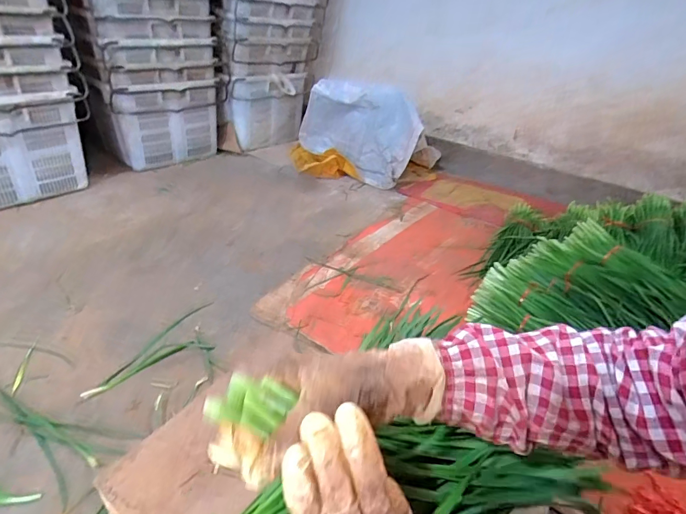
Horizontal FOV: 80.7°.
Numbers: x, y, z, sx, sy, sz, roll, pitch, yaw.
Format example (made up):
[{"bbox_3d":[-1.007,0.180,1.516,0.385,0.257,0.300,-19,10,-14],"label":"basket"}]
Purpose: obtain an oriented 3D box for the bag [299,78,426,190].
[{"bbox_3d":[0.058,-0.522,1.709,0.506,0.391,0.165,14,35,12],"label":"bag"}]

